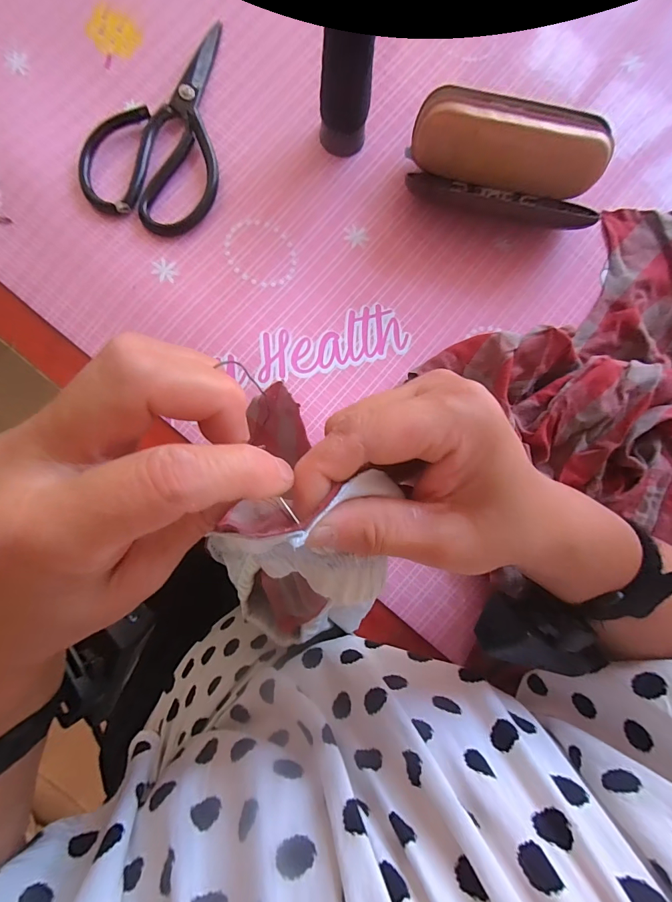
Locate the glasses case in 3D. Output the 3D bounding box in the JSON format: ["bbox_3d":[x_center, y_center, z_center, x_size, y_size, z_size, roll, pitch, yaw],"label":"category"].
[{"bbox_3d":[0.142,-0.243,0.326,0.160,0.056,0.073,12,86,-2],"label":"glasses case"}]

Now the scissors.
[{"bbox_3d":[-0.146,-0.276,0.331,0.103,0.013,0.183,10,86,-2],"label":"scissors"}]

